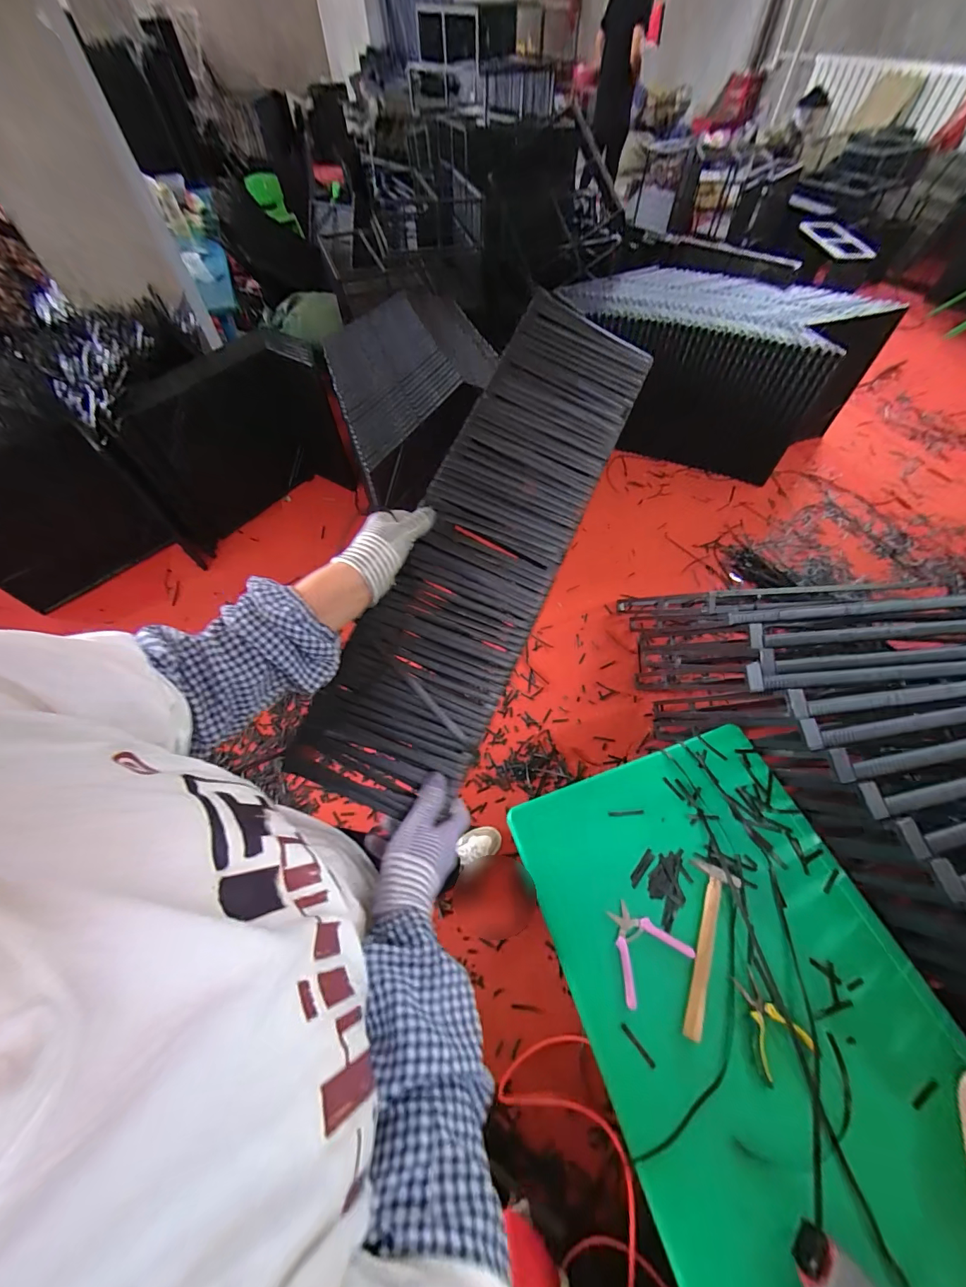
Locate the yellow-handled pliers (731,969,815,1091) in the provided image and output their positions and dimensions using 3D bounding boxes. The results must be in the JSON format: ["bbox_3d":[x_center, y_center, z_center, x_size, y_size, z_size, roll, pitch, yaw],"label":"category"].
[{"bbox_3d":[0.464,0.622,0.698,0.103,0.014,0.125,-20,60,-10],"label":"yellow-handled pliers"}]

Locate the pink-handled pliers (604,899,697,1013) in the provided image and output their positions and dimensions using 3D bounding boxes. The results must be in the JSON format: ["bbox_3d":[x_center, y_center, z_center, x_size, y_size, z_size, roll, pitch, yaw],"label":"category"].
[{"bbox_3d":[0.281,0.545,0.769,0.145,0.009,0.126,-29,62,-15],"label":"pink-handled pliers"}]

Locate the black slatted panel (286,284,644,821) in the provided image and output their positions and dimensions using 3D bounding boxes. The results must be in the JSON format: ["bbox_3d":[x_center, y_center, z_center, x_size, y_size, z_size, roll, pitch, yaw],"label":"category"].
[{"bbox_3d":[0.005,-0.123,0.510,0.173,0.014,0.654,26,80,-6],"label":"black slatted panel"}]

